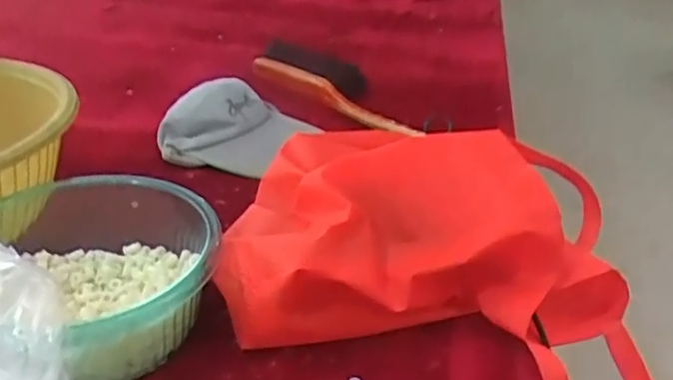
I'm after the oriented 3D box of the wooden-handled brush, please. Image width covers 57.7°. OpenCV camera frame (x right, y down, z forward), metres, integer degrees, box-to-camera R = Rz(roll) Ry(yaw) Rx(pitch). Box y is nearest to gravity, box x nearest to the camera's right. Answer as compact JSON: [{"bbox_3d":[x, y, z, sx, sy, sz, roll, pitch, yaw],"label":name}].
[{"bbox_3d":[0.002,-0.172,0.972,0.360,0.074,0.097,28,37,36],"label":"wooden-handled brush"}]

